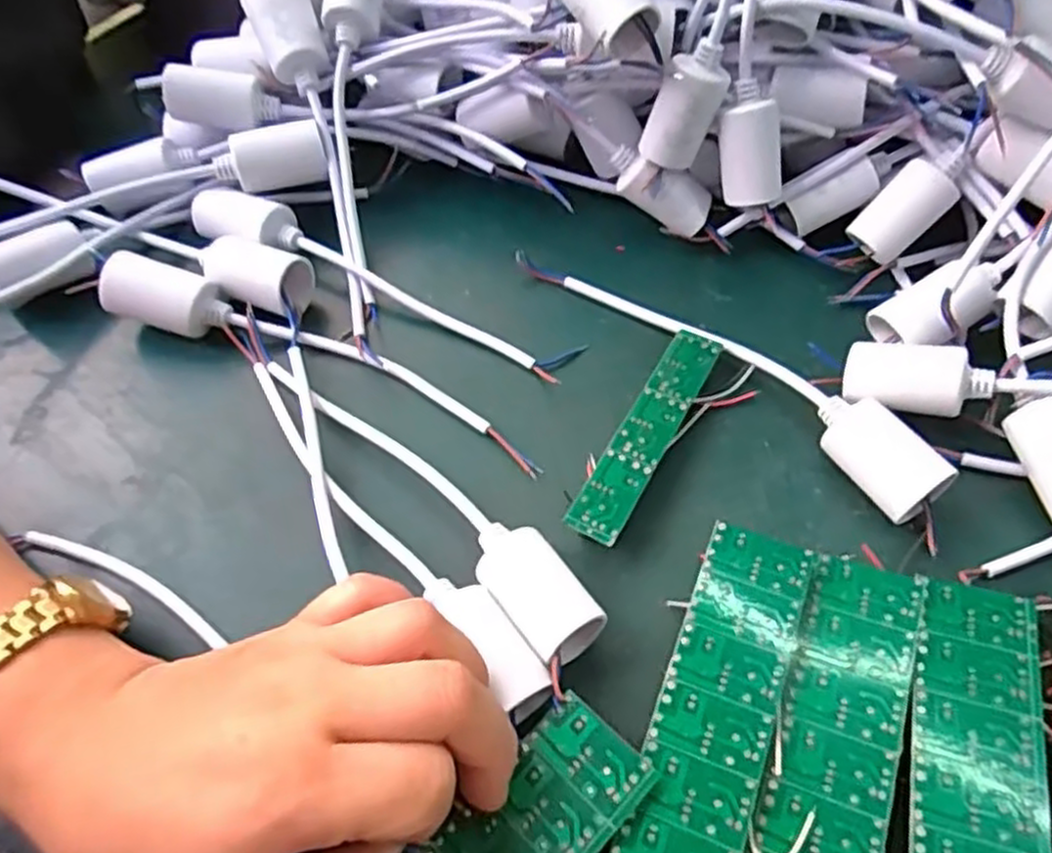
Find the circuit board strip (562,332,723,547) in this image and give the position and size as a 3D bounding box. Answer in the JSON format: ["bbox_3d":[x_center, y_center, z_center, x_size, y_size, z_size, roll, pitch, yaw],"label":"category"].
[{"bbox_3d":[0.050,0.003,0.316,0.021,0.015,0.109,25,60,18],"label":"circuit board strip"}]

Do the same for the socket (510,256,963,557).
[{"bbox_3d":[0.085,-0.033,0.331,0.033,0.024,0.214,-40,63,-22],"label":"socket"}]

